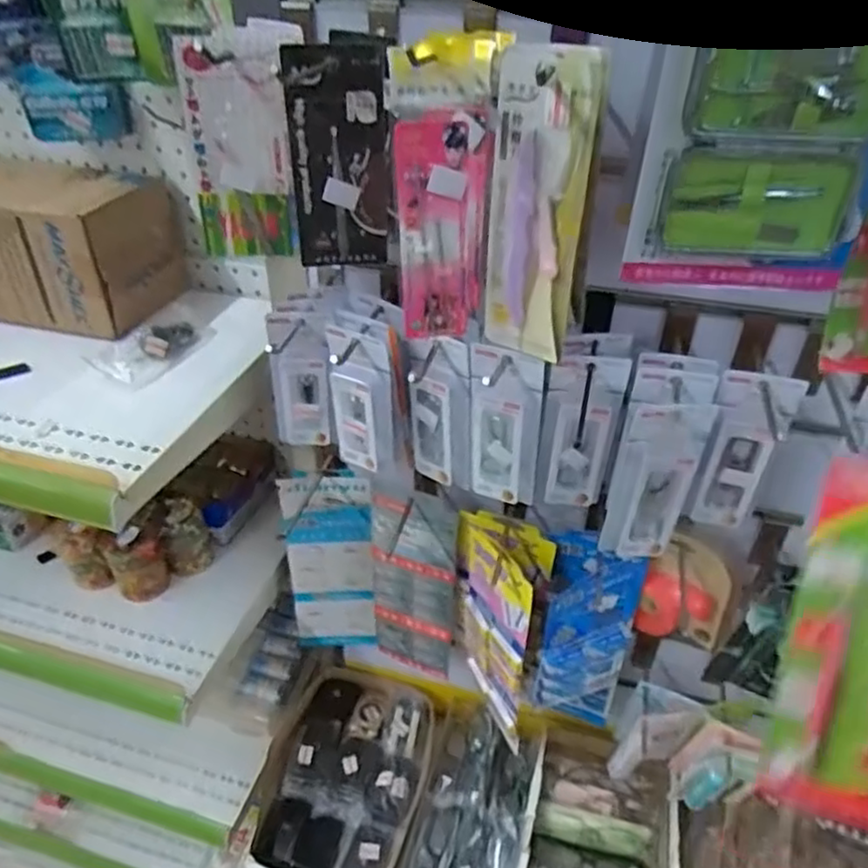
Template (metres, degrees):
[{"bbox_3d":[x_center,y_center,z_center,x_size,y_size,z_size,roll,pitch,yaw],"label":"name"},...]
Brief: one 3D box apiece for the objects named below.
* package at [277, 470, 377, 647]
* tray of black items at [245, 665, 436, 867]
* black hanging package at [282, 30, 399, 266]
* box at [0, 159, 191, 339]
[{"bbox_3d":[-0.122,0.161,0.823,0.102,0.275,0.036,3,36,2],"label":"package"},{"bbox_3d":[-0.114,0.446,0.922,0.204,0.049,0.307,10,37,12],"label":"tray of black items"},{"bbox_3d":[-0.061,-0.183,0.459,0.066,0.139,0.015,-6,37,-9],"label":"black hanging package"},{"bbox_3d":[-0.449,-0.215,0.764,0.295,0.136,0.144,9,37,11],"label":"box"}]

